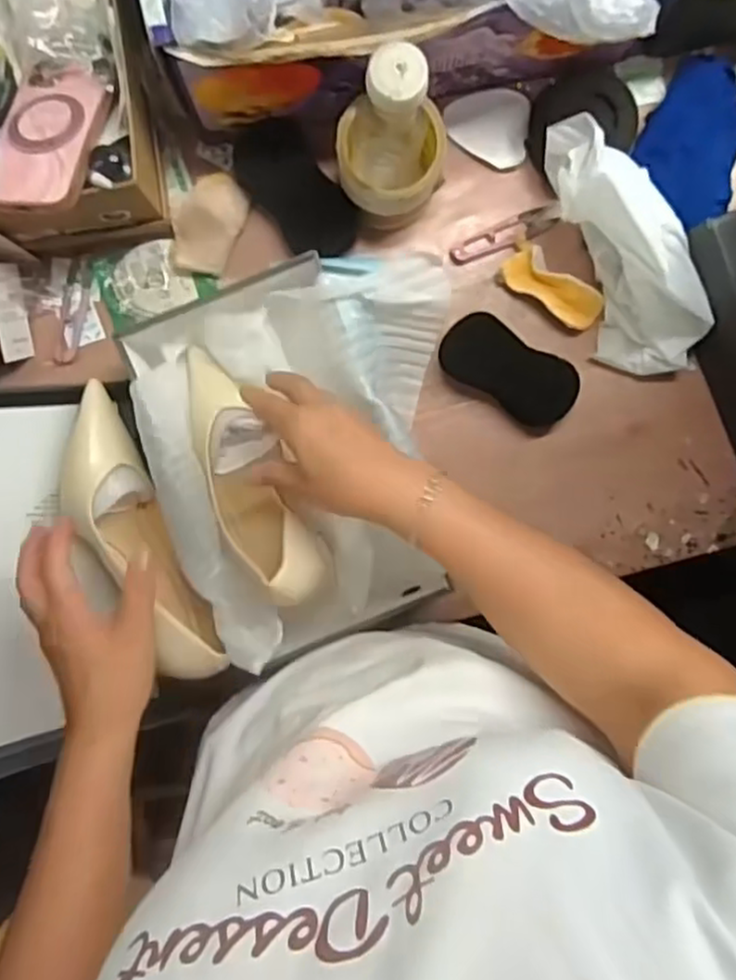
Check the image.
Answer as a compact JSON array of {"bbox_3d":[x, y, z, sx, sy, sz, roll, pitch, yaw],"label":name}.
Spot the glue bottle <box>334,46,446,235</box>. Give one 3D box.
[{"bbox_3d":[0.021,-0.266,0.546,0.086,0.186,0.070,-8,94,-2],"label":"glue bottle"}]

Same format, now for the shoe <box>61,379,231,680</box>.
[{"bbox_3d":[-0.190,0.039,0.586,0.060,0.090,0.239,-27,83,0],"label":"shoe"}]

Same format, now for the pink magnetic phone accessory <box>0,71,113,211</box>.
[{"bbox_3d":[-0.240,-0.261,0.521,0.076,0.010,0.119,9,73,8],"label":"pink magnetic phone accessory"}]

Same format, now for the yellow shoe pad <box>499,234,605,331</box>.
[{"bbox_3d":[0.167,-0.183,0.634,0.097,0.018,0.041,33,92,-4],"label":"yellow shoe pad"}]

